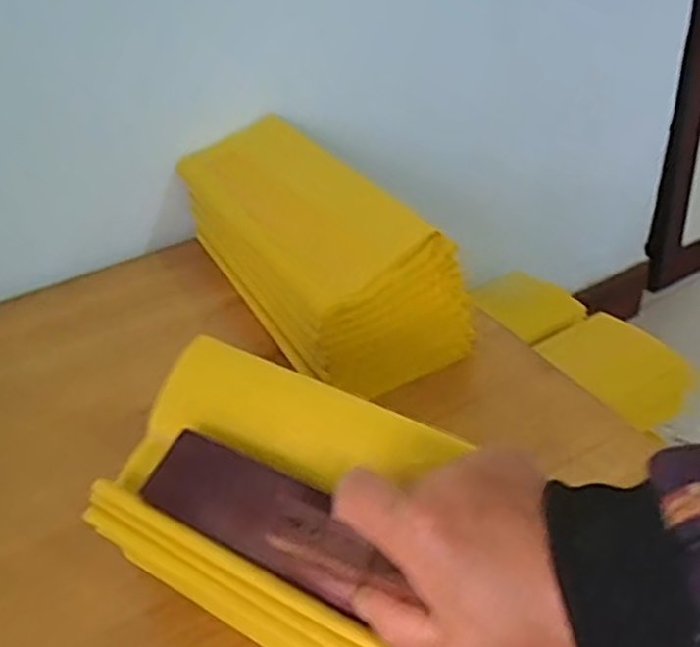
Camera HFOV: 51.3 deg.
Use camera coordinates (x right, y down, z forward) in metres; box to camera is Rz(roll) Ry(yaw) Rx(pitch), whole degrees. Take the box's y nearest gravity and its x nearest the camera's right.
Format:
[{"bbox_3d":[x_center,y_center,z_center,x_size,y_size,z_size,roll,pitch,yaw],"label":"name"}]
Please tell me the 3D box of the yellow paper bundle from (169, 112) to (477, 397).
[{"bbox_3d":[-0.044,-0.075,0.637,0.131,0.101,0.321,-25,41,-23],"label":"yellow paper bundle"}]

